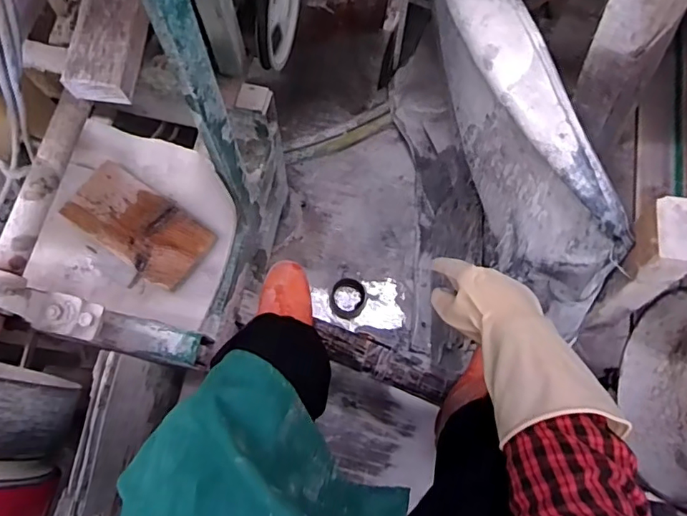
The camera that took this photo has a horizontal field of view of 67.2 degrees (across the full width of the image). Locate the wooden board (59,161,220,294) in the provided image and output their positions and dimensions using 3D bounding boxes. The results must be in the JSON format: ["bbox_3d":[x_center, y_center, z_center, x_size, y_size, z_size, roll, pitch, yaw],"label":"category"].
[{"bbox_3d":[-0.346,-0.056,0.876,0.236,0.030,0.122,34,76,9],"label":"wooden board"}]

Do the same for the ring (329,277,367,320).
[{"bbox_3d":[0.012,0.100,1.271,0.088,0.030,0.095,0,74,-1],"label":"ring"}]

